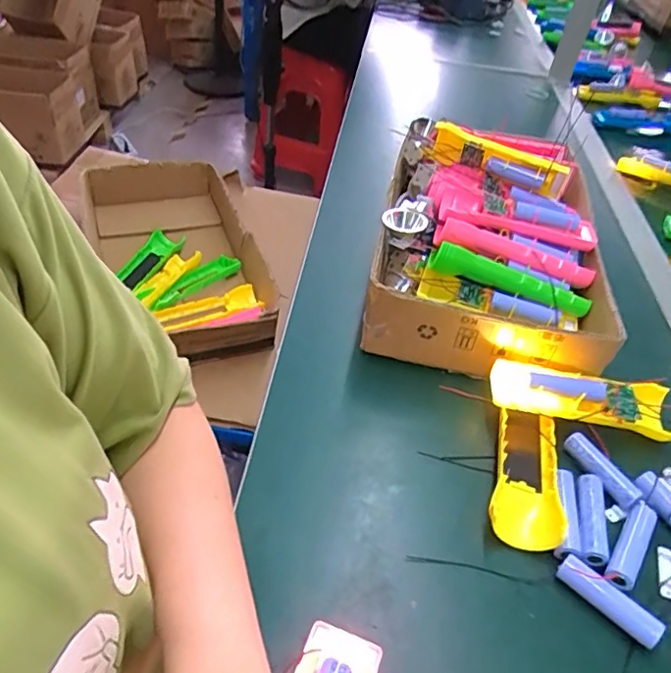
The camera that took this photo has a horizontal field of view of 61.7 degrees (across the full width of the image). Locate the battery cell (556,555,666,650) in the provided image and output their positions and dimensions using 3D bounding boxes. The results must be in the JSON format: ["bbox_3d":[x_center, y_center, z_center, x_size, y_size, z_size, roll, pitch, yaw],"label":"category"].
[{"bbox_3d":[0.174,0.169,0.359,0.017,0.019,0.065,-30,55,-34],"label":"battery cell"}]

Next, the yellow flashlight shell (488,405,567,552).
[{"bbox_3d":[0.146,0.099,0.428,0.050,0.026,0.124,17,43,9],"label":"yellow flashlight shell"}]

